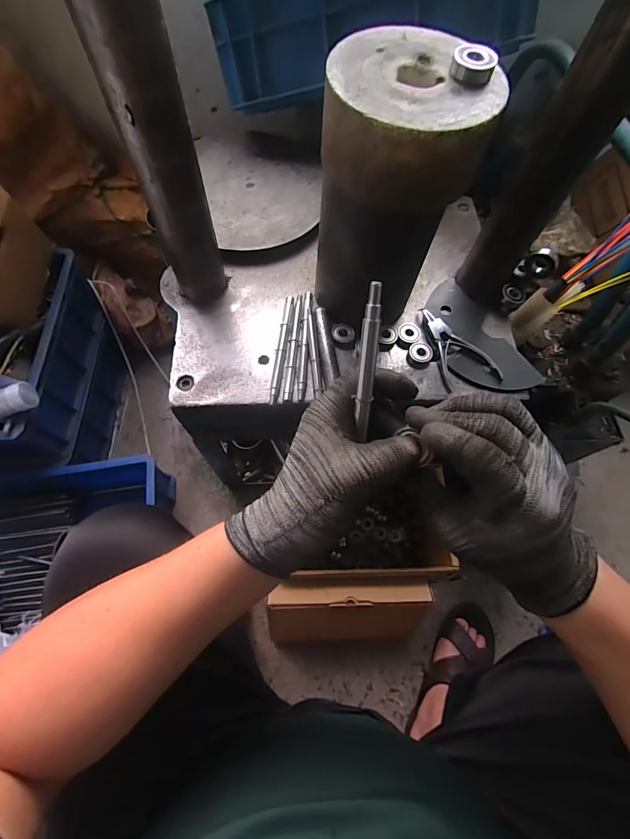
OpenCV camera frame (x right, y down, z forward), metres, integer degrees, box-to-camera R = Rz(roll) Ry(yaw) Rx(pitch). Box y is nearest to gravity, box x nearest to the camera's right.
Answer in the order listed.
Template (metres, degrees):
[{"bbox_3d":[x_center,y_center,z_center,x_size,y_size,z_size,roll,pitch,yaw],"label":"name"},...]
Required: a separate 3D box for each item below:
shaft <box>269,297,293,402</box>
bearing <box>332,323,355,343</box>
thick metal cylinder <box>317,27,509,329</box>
[{"bbox_3d":[-0.043,-0.094,0.483,0.013,0.007,0.159,7,67,0],"label":"shaft"},{"bbox_3d":[0.038,-0.115,0.495,0.029,0.007,0.028,9,67,1],"label":"bearing"},{"bbox_3d":[0.077,-0.227,0.409,0.139,0.246,0.140,14,67,3],"label":"thick metal cylinder"}]

